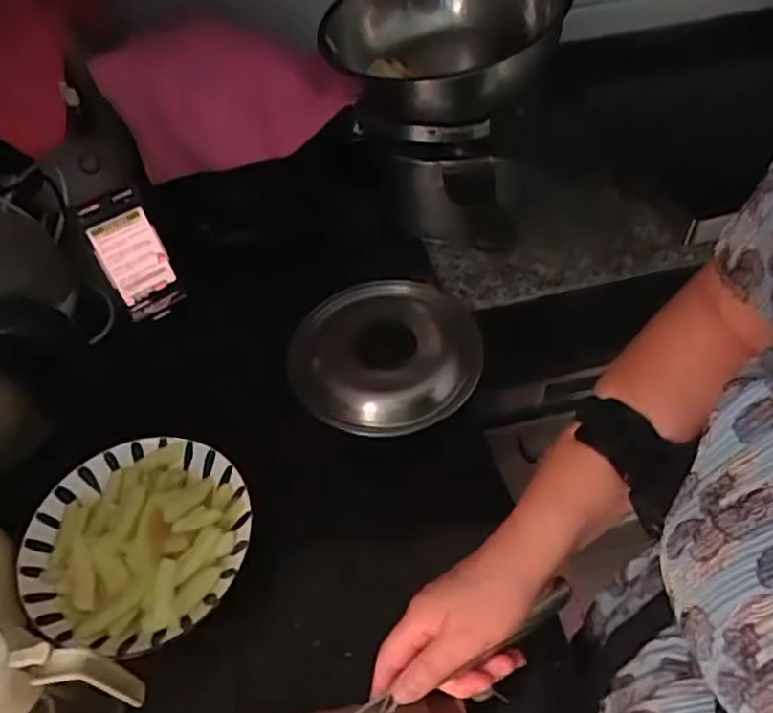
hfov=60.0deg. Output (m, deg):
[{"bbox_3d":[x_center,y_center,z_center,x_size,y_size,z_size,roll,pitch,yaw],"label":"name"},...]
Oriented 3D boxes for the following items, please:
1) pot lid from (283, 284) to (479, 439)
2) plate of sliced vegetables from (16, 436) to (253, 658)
[{"bbox_3d":[-0.005,-0.006,0.740,0.209,0.040,0.201,2,50,5],"label":"pot lid"},{"bbox_3d":[-0.213,0.159,0.577,0.183,0.043,0.181,-2,49,2],"label":"plate of sliced vegetables"}]

